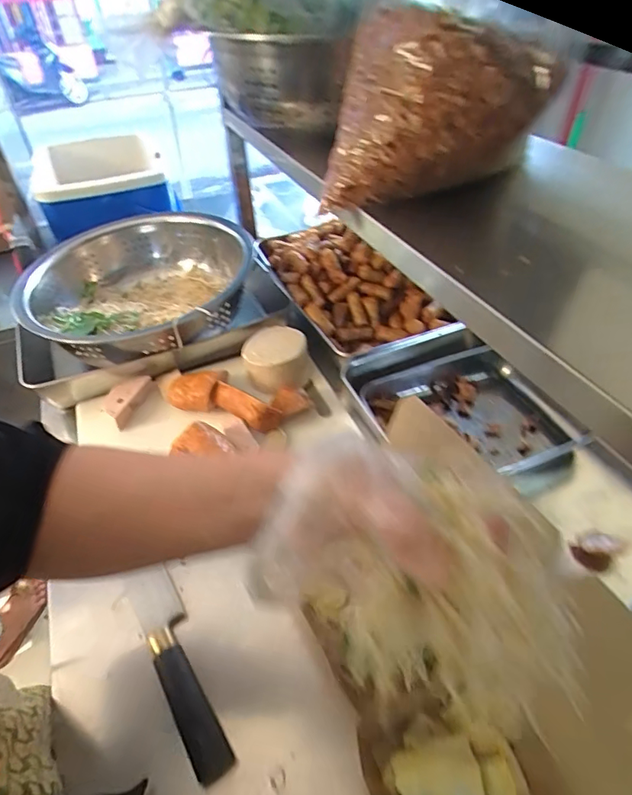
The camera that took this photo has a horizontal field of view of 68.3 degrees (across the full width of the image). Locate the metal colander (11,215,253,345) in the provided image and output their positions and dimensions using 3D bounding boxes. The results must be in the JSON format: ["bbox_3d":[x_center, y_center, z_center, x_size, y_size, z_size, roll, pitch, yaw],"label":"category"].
[{"bbox_3d":[-0.284,-0.179,0.745,0.299,0.093,0.337,9,46,12],"label":"metal colander"}]

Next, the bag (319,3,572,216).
[{"bbox_3d":[0.099,-0.244,0.403,0.182,0.138,0.081,10,46,13],"label":"bag"}]

